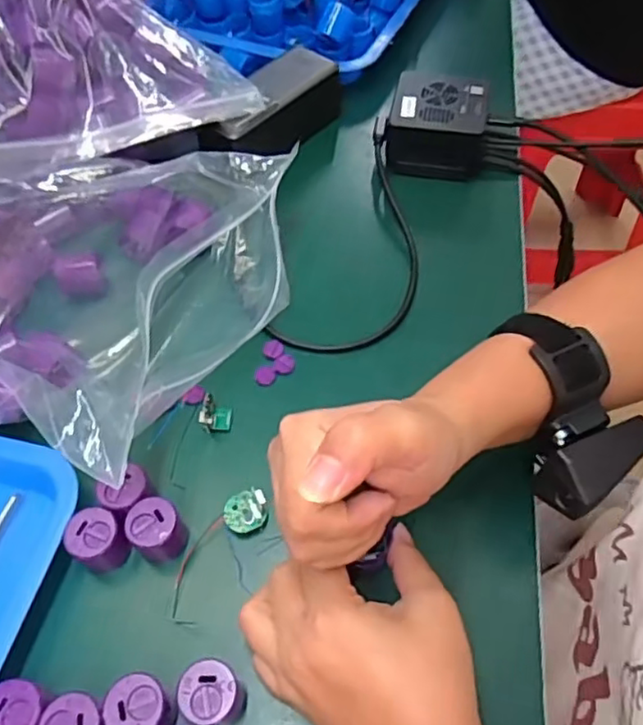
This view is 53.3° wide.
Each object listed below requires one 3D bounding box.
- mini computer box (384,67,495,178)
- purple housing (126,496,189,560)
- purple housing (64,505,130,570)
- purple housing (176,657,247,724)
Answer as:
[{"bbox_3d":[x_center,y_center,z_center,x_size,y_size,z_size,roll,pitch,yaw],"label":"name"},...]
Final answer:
[{"bbox_3d":[0.095,-0.196,0.530,0.082,0.050,0.071,7,57,5],"label":"mini computer box"},{"bbox_3d":[-0.094,0.095,0.364,0.029,0.031,0.026,32,63,21],"label":"purple housing"},{"bbox_3d":[-0.125,0.099,0.362,0.030,0.029,0.030,-1,56,1],"label":"purple housing"},{"bbox_3d":[-0.054,0.164,0.316,0.031,0.033,0.027,21,60,15],"label":"purple housing"}]

